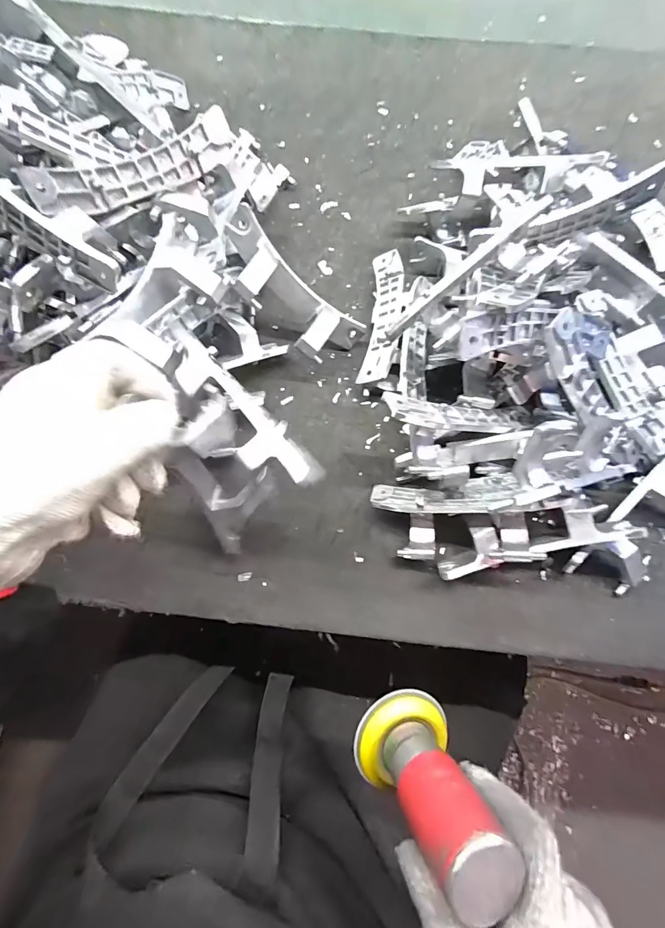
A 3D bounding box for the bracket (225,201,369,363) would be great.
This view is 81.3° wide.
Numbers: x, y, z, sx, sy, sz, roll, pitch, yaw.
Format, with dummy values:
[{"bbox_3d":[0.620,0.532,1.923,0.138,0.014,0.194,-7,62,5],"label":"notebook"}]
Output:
[{"bbox_3d":[-0.038,-0.149,0.350,0.150,0.030,0.061,39,72,-25],"label":"bracket"}]

